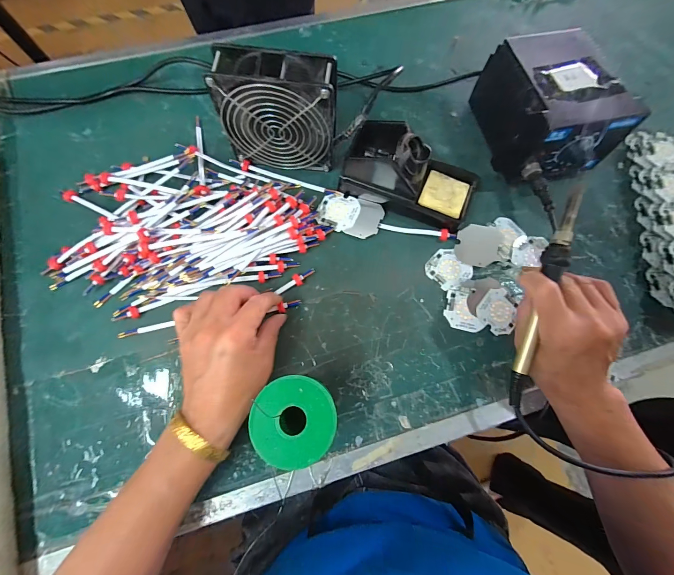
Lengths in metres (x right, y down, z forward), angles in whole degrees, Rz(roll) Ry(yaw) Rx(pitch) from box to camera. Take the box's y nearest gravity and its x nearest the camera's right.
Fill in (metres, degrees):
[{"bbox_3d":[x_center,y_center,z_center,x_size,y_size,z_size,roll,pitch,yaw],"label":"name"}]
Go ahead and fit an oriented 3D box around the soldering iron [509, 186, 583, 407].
[{"bbox_3d":[0.179,0.010,0.268,0.016,0.013,0.192,13,95,3],"label":"soldering iron"}]

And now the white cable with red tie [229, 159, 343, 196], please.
[{"bbox_3d":[-0.062,-0.134,0.377,0.142,0.008,0.012,18,74,4],"label":"white cable with red tie"}]

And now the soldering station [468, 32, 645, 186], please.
[{"bbox_3d":[0.246,-0.210,0.366,0.109,0.091,0.148,-14,74,-5],"label":"soldering station"}]

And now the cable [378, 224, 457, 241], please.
[{"bbox_3d":[0.095,-0.066,0.364,0.091,0.005,0.012,8,73,2],"label":"cable"}]

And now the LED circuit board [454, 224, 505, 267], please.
[{"bbox_3d":[0.164,-0.048,0.358,0.051,0.007,0.048,8,82,12],"label":"LED circuit board"}]

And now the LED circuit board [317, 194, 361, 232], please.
[{"bbox_3d":[0.002,-0.090,0.369,0.047,0.005,0.044,23,74,6],"label":"LED circuit board"}]

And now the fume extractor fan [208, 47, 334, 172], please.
[{"bbox_3d":[-0.060,-0.183,0.335,0.118,0.117,0.045,8,73,1],"label":"fume extractor fan"}]

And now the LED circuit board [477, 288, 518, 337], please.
[{"bbox_3d":[0.178,0.027,0.338,0.042,0.004,0.046,-42,90,-7],"label":"LED circuit board"}]

